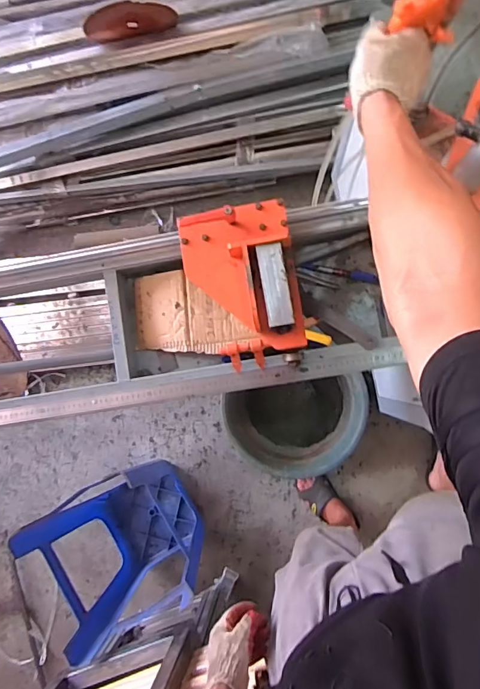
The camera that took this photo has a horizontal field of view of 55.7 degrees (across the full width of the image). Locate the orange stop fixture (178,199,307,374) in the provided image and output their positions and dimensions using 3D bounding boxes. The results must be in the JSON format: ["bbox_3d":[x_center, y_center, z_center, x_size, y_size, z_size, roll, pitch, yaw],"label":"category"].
[{"bbox_3d":[0.002,-0.098,0.745,0.182,0.091,0.258,-9,84,4],"label":"orange stop fixture"}]

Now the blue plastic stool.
[{"bbox_3d":[-0.289,0.551,1.220,0.324,0.378,0.385,-30,83,2],"label":"blue plastic stool"}]

